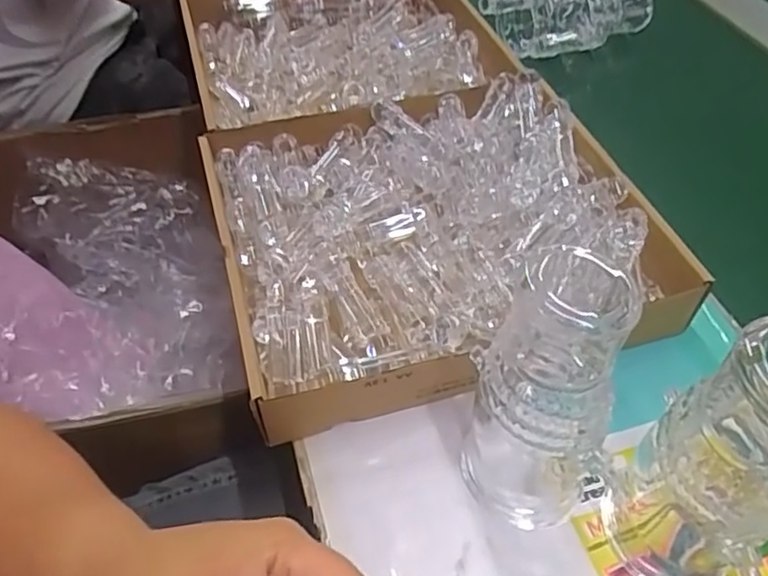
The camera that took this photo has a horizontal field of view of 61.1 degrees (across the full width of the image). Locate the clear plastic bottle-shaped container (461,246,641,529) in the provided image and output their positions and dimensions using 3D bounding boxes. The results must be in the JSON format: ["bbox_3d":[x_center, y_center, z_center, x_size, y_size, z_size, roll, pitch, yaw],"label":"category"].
[{"bbox_3d":[0.086,0.061,0.348,0.078,0.160,0.072,15,50,12],"label":"clear plastic bottle-shaped container"}]

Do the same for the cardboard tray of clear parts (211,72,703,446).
[{"bbox_3d":[0.034,-0.052,0.509,0.314,0.055,0.276,-12,50,-11],"label":"cardboard tray of clear parts"}]

